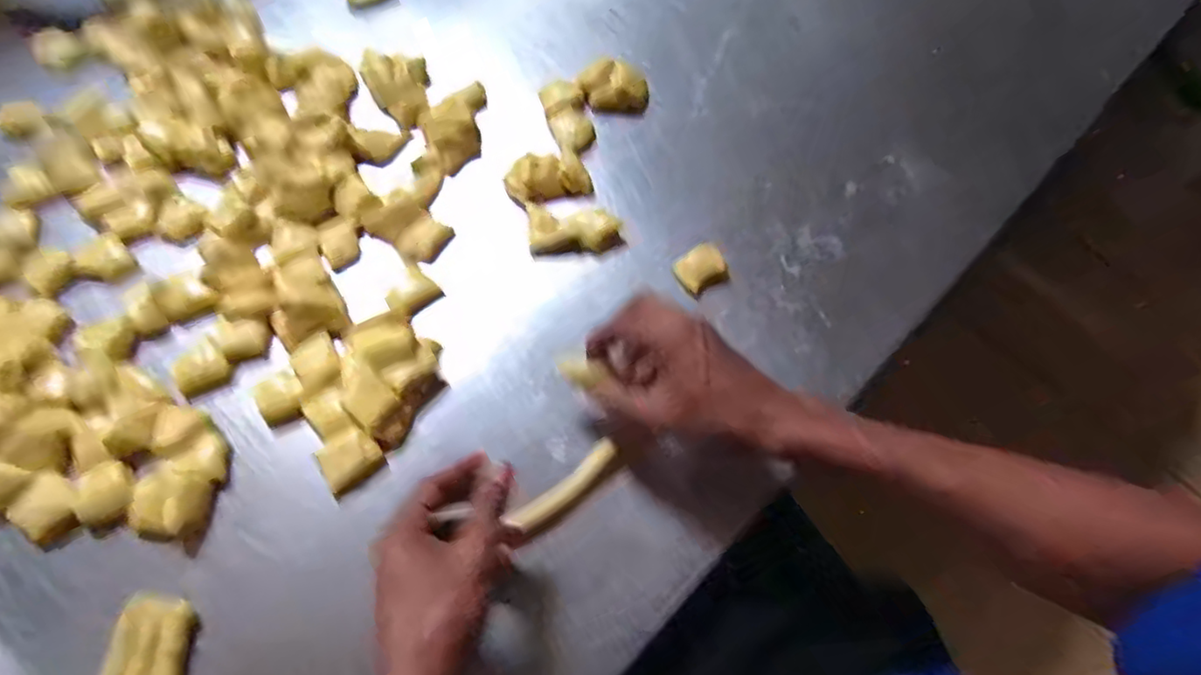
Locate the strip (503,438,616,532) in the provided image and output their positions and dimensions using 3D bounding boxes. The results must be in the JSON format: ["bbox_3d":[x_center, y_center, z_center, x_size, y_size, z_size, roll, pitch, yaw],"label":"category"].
[{"bbox_3d":[-0.025,0.110,0.481,0.090,0.009,0.021,-38,72,-15],"label":"strip"}]

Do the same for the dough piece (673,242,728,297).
[{"bbox_3d":[0.087,-0.059,0.560,0.044,0.017,0.036,-30,69,-15],"label":"dough piece"}]

